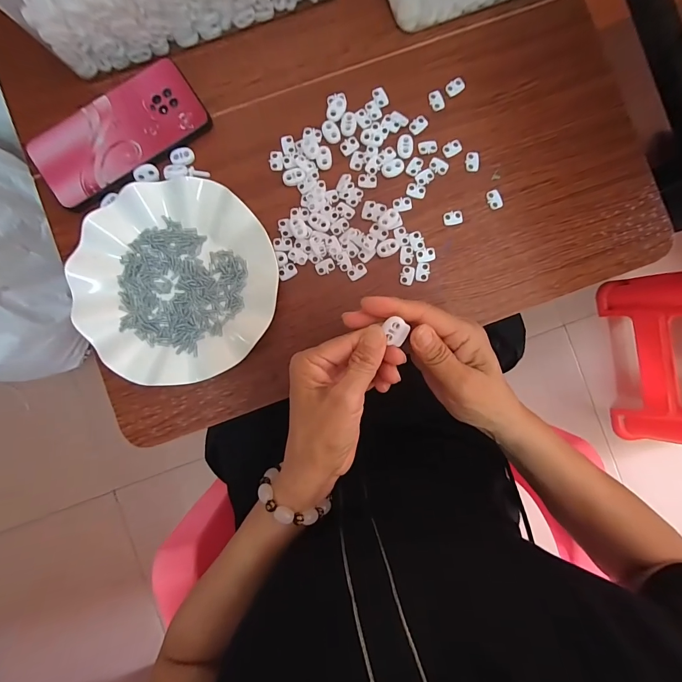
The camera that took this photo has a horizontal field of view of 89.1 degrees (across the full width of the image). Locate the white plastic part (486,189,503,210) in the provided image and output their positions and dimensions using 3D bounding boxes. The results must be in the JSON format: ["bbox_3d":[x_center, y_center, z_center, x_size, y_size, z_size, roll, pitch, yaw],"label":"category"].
[{"bbox_3d":[0.154,-0.142,0.347,0.013,0.004,0.019,-21,90,-2],"label":"white plastic part"}]

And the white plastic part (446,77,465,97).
[{"bbox_3d":[0.115,-0.256,0.347,0.020,0.004,0.013,-36,91,-2],"label":"white plastic part"}]

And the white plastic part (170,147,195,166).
[{"bbox_3d":[-0.156,-0.181,0.340,0.022,0.004,0.015,-22,90,-2],"label":"white plastic part"}]

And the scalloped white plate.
[{"bbox_3d":[-0.152,-0.055,0.327,0.178,0.023,0.180,-5,90,-2],"label":"scalloped white plate"}]

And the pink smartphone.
[{"bbox_3d":[-0.213,-0.199,0.333,0.162,0.007,0.083,-32,91,-2],"label":"pink smartphone"}]

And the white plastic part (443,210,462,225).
[{"bbox_3d":[0.112,-0.123,0.346,0.019,0.004,0.013,-14,90,-2],"label":"white plastic part"}]

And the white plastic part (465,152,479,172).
[{"bbox_3d":[0.132,-0.180,0.346,0.013,0.004,0.020,-7,90,-2],"label":"white plastic part"}]

